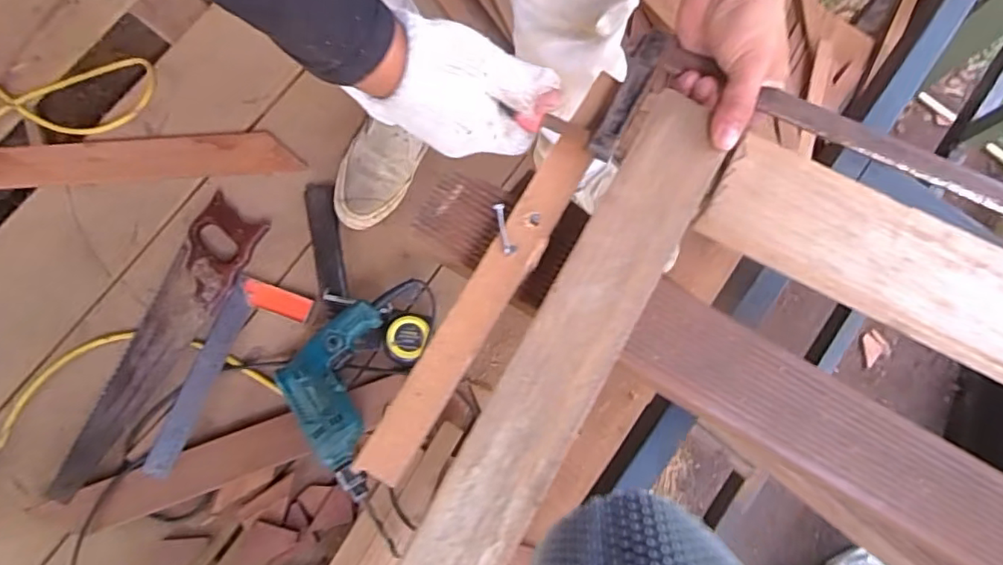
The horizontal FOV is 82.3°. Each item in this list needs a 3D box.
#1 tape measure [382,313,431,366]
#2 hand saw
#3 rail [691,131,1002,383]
[{"bbox_3d":[-0.142,0.083,0.849,0.071,0.042,0.079,11,77,1],"label":"tape measure"},{"bbox_3d":[-0.507,0.093,0.849,0.104,0.023,0.462,24,78,4],"label":"hand saw"},{"bbox_3d":[0.320,0.014,0.385,0.374,0.031,0.075,27,81,8],"label":"rail"}]

